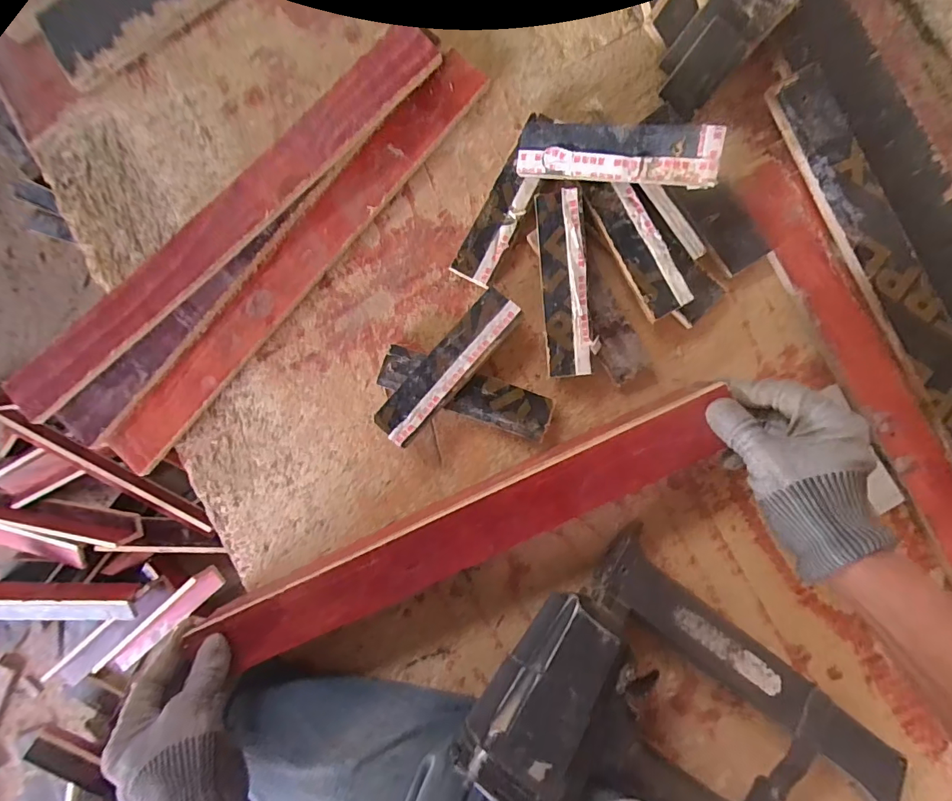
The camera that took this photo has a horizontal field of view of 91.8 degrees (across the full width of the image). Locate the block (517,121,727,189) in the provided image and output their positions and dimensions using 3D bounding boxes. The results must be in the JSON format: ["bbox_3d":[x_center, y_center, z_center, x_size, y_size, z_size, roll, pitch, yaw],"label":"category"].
[{"bbox_3d":[0.115,-0.207,0.385,0.161,0.014,0.043,12,92,17],"label":"block"}]

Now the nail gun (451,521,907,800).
[{"bbox_3d":[0.173,0.285,0.378,0.338,0.070,0.225,38,64,1],"label":"nail gun"}]

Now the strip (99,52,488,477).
[{"bbox_3d":[-0.178,-0.128,0.444,0.051,0.023,0.495,42,94,3],"label":"strip"}]

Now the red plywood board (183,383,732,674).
[{"bbox_3d":[-0.017,0.114,0.387,0.448,0.018,0.059,-25,89,4],"label":"red plywood board"}]

